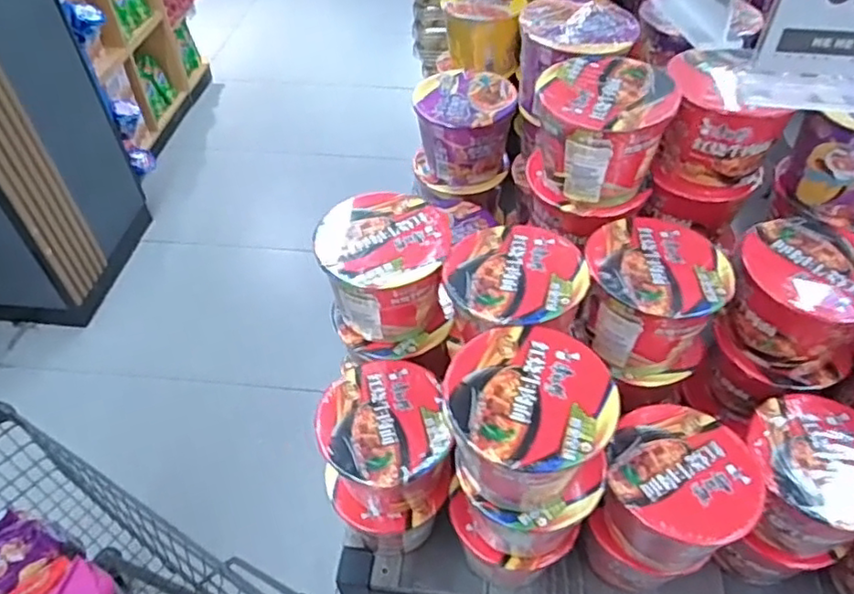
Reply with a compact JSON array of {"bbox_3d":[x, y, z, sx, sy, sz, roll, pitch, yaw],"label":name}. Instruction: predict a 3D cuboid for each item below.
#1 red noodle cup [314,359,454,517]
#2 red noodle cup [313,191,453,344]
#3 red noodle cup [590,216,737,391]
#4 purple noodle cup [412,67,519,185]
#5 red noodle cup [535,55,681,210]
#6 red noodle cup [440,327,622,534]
[{"bbox_3d":[-0.047,0.150,0.629,0.113,0.107,0.124,1,47,-1],"label":"red noodle cup"},{"bbox_3d":[-0.044,-0.026,0.642,0.125,0.115,0.118,1,47,-1],"label":"red noodle cup"},{"bbox_3d":[0.217,0.006,0.616,0.129,0.109,0.122,1,47,-1],"label":"red noodle cup"},{"bbox_3d":[0.049,-0.226,0.823,0.121,0.107,0.121,7,47,4],"label":"purple noodle cup"},{"bbox_3d":[0.172,-0.167,0.634,0.122,0.103,0.120,21,50,16],"label":"red noodle cup"},{"bbox_3d":[0.082,0.113,0.528,0.126,0.113,0.126,1,47,-1],"label":"red noodle cup"}]

